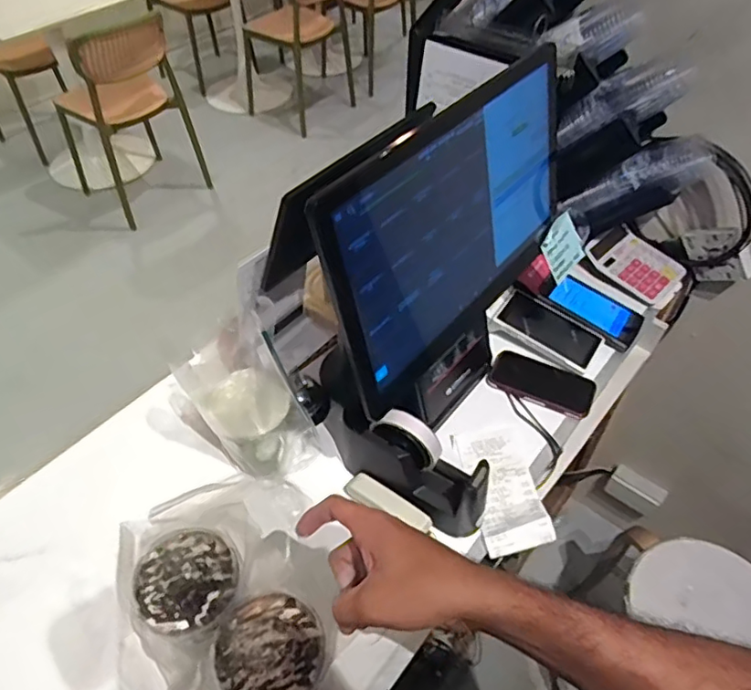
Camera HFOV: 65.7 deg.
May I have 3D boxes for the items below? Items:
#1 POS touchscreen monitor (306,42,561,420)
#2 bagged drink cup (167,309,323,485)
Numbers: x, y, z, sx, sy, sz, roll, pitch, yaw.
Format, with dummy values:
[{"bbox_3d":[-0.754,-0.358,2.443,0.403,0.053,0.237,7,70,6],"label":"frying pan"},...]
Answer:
[{"bbox_3d":[0.083,-0.115,0.618,0.050,0.280,0.380,22,51,37],"label":"POS touchscreen monitor"},{"bbox_3d":[-0.139,0.077,0.678,0.122,0.208,0.075,-32,55,-25],"label":"bagged drink cup"}]

